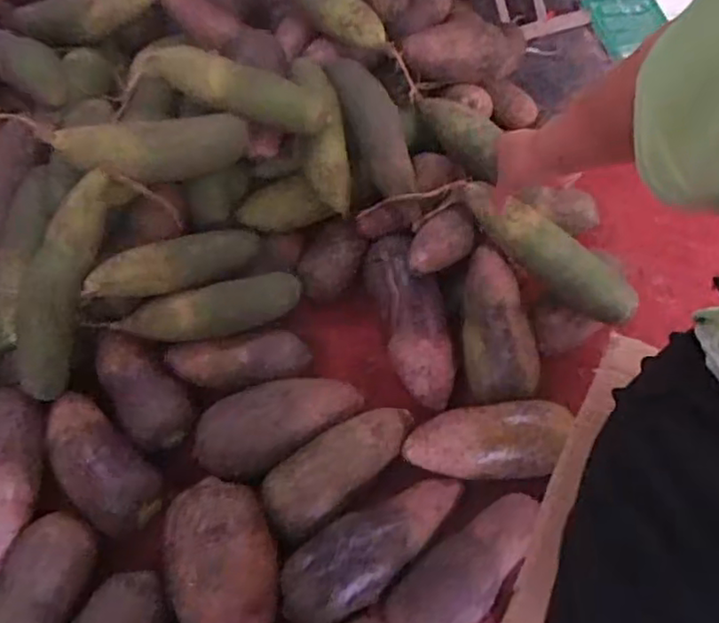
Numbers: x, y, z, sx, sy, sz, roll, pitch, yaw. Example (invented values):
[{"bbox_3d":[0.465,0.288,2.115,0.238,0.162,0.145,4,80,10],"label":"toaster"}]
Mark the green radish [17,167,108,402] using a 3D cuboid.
[{"bbox_3d":[-0.289,-0.029,0.612,0.042,0.040,0.223,14,89,7],"label":"green radish"}]

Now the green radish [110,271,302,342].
[{"bbox_3d":[-0.152,0.001,0.661,0.187,0.045,0.044,-14,60,-10],"label":"green radish"}]

